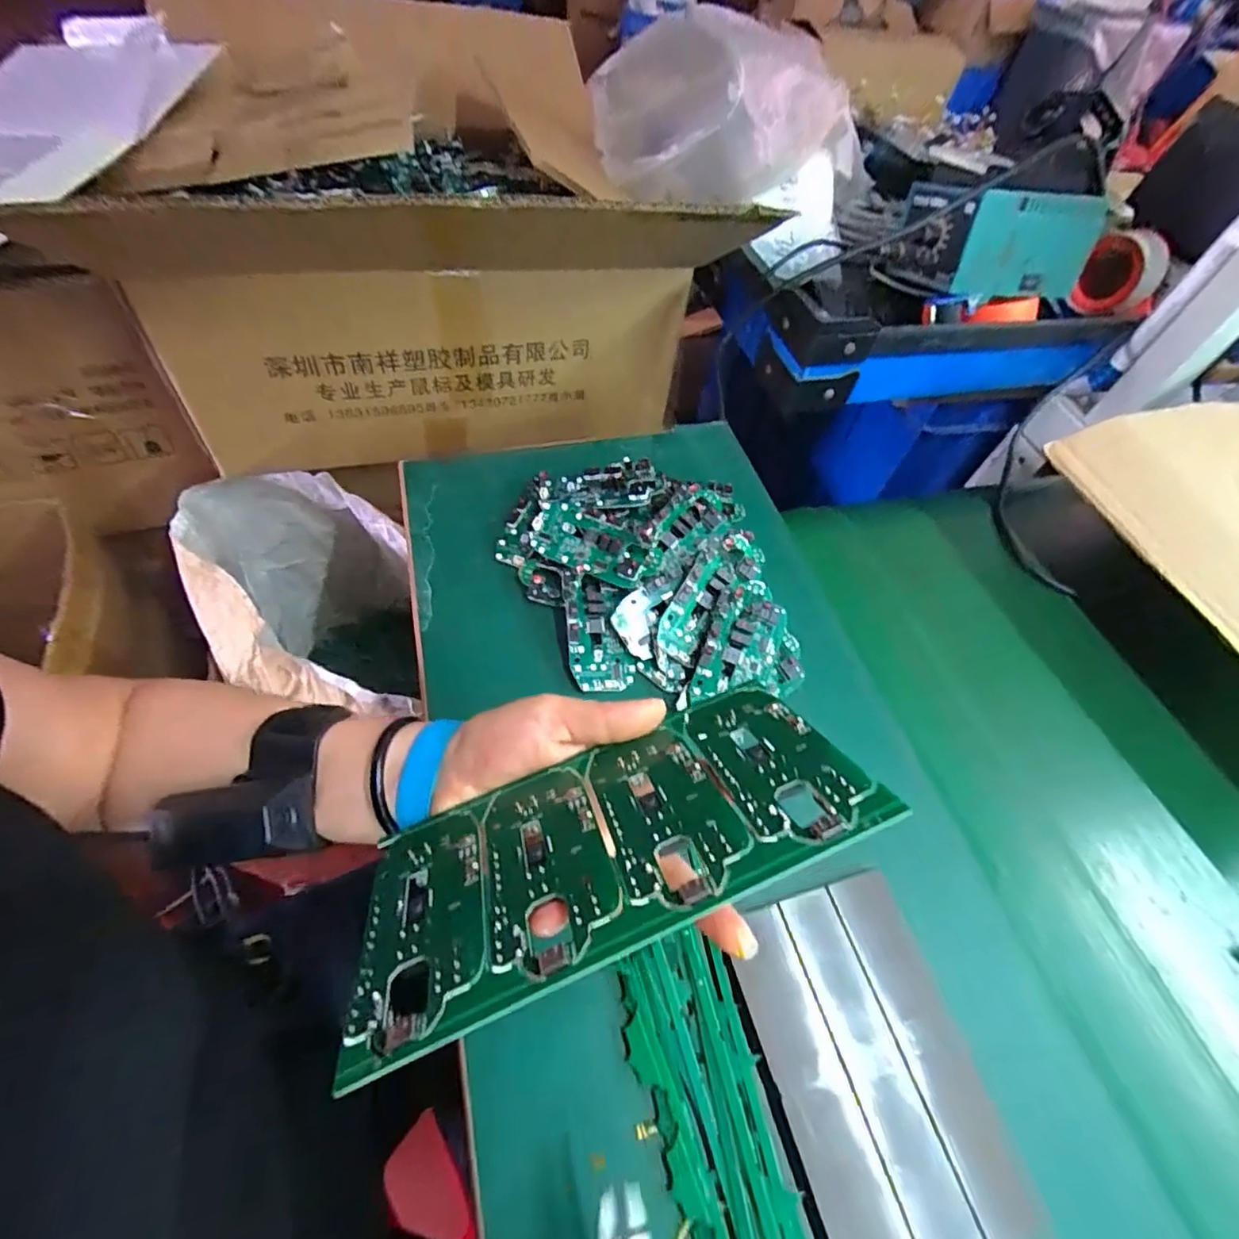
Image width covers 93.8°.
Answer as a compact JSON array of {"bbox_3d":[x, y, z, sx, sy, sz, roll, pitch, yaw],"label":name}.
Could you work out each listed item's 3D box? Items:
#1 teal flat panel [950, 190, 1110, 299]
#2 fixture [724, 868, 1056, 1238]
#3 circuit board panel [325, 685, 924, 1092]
[{"bbox_3d":[0.397,-0.360,0.561,0.151,0.083,0.007,-5,39,-14],"label":"teal flat panel"},{"bbox_3d":[0.121,0.214,0.283,0.106,0.025,0.147,-11,58,-14],"label":"fixture"},{"bbox_3d":[-0.007,0.082,0.223,0.186,0.004,0.104,-22,22,-8],"label":"circuit board panel"}]

